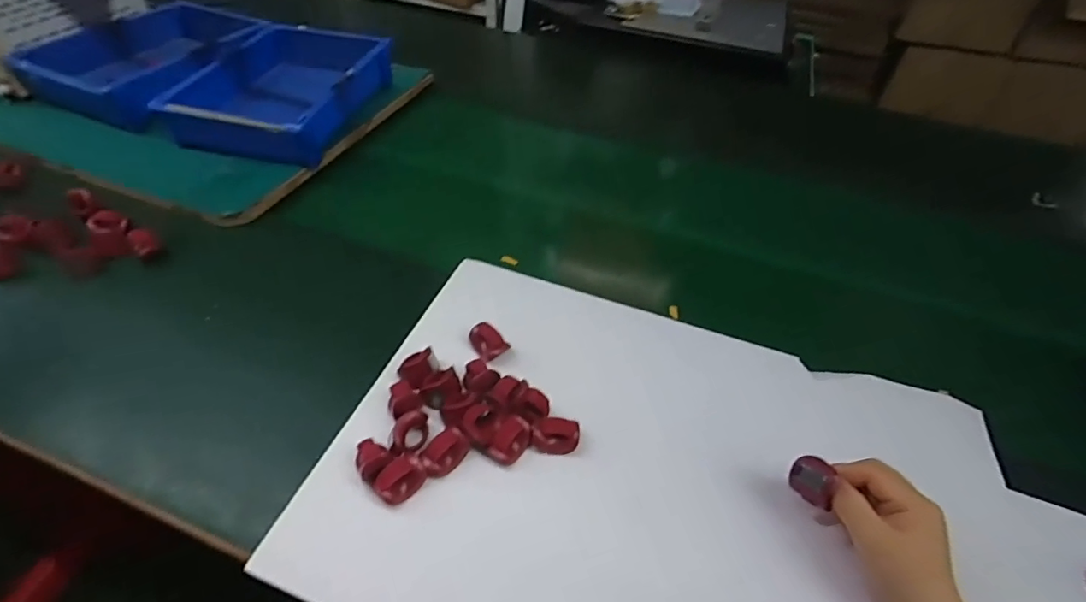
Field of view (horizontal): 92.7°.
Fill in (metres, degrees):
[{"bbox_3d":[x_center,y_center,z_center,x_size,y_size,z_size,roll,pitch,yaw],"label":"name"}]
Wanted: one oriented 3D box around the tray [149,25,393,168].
[{"bbox_3d":[-0.380,-0.315,0.774,0.208,0.065,0.306,11,47,6],"label":"tray"}]

